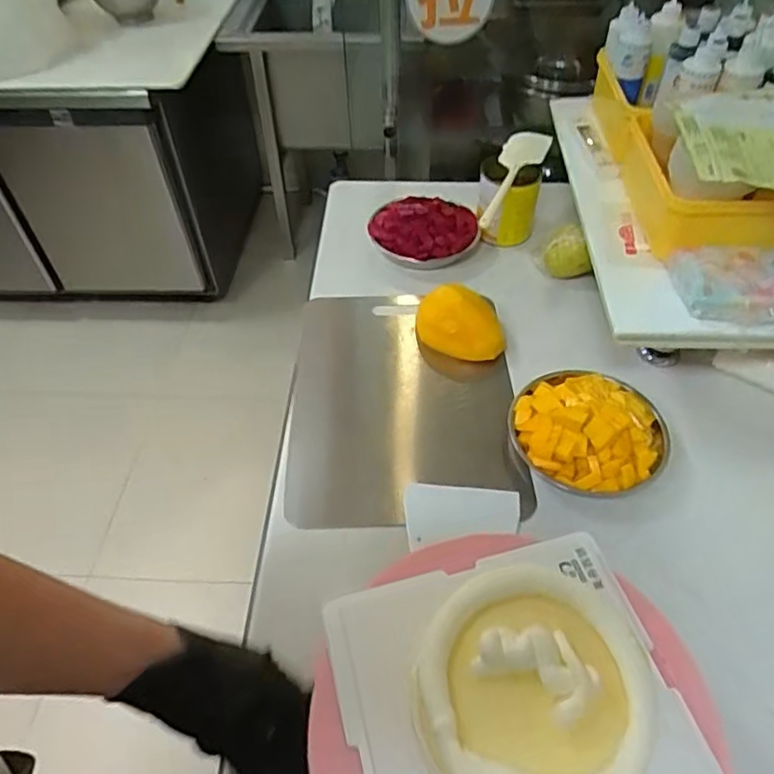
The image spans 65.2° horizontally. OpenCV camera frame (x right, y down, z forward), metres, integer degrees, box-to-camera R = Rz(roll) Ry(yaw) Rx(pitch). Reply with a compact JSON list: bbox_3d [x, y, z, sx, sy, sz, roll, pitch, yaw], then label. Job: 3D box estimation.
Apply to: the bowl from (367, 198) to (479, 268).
[{"bbox_3d":[0.063,-0.262,1.018,0.179,0.057,0.156,7,51,8],"label":"bowl"}]

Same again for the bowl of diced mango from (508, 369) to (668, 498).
[{"bbox_3d":[0.248,0.048,0.741,0.178,0.071,0.173,-1,50,1],"label":"bowl of diced mango"}]

